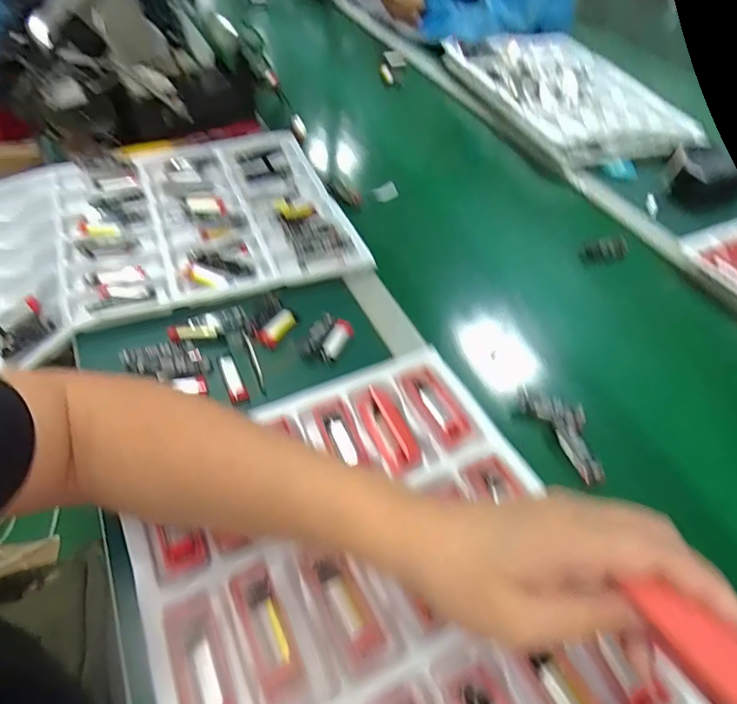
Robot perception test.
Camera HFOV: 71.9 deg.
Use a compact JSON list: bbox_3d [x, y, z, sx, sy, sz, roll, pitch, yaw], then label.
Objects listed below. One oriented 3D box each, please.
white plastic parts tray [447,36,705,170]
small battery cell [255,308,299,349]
[{"bbox_3d":[0.376,-0.513,1.017,0.314,0.056,0.516,-16,51,-20],"label":"white plastic parts tray"},{"bbox_3d":[-0.096,-0.027,0.543,0.027,0.013,0.049,31,52,21],"label":"small battery cell"}]

